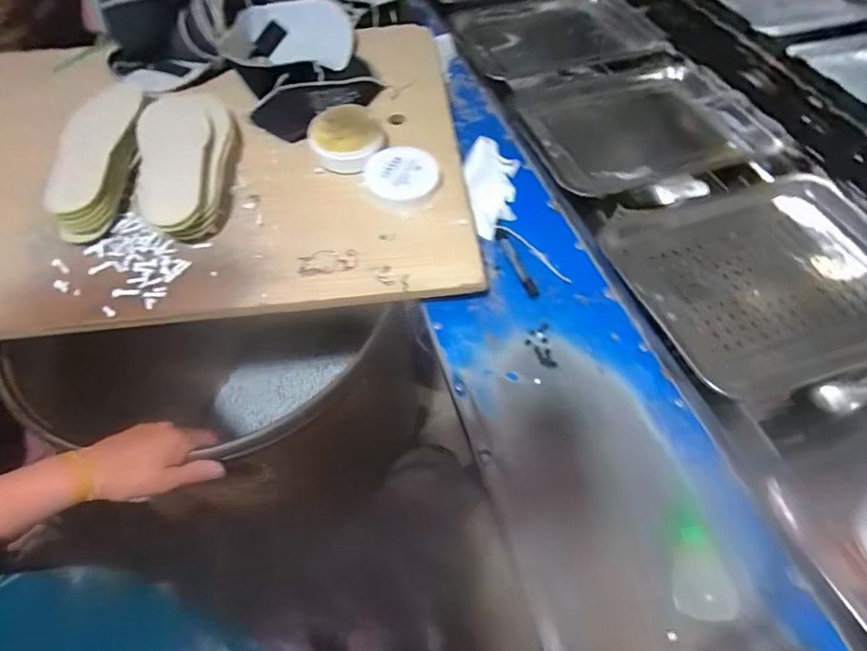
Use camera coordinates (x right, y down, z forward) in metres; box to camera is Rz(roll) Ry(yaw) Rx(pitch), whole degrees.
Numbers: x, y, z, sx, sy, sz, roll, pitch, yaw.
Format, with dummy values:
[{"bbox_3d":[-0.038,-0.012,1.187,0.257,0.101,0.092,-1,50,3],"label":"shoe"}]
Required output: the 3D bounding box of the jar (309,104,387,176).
[{"bbox_3d":[-0.122,-0.266,0.624,0.098,0.046,0.094,0,58,0],"label":"jar"}]

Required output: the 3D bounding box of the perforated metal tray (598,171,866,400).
[{"bbox_3d":[0.424,-0.070,0.535,0.361,0.030,0.267,-11,59,-7],"label":"perforated metal tray"}]

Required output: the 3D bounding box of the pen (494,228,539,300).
[{"bbox_3d":[0.113,-0.089,0.597,0.013,0.009,0.121,-17,60,-11],"label":"pen"}]

